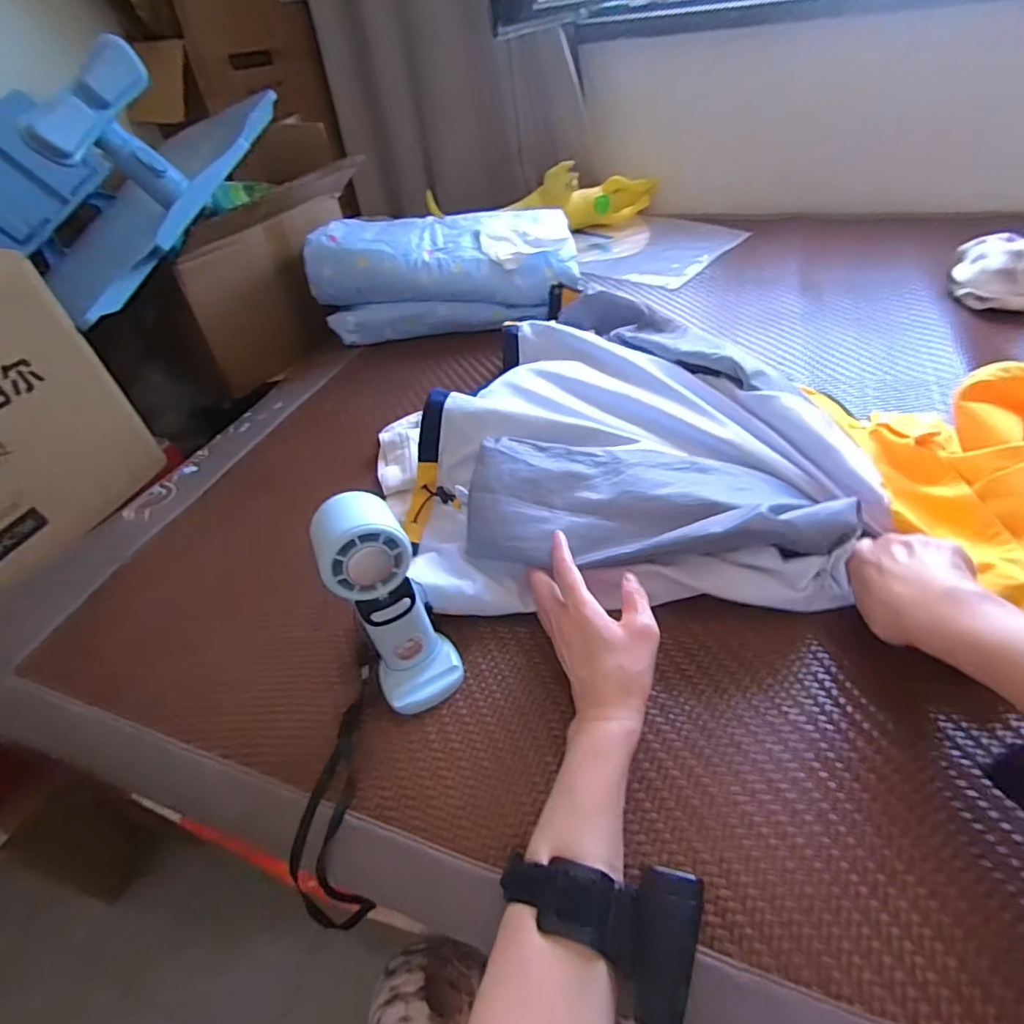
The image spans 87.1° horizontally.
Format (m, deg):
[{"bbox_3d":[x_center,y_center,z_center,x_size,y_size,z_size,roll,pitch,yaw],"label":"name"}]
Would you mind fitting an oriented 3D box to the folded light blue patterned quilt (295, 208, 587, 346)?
[{"bbox_3d":[-0.102,-0.405,0.892,0.412,0.148,0.207,-6,43,1],"label":"folded light blue patterned quilt"}]

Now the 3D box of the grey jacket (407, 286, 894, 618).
[{"bbox_3d":[0.111,-0.106,0.594,0.418,0.086,0.470,-4,43,4],"label":"grey jacket"}]

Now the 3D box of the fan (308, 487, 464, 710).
[{"bbox_3d":[-0.089,0.070,0.404,0.065,0.168,0.084,-23,45,-16],"label":"fan"}]

